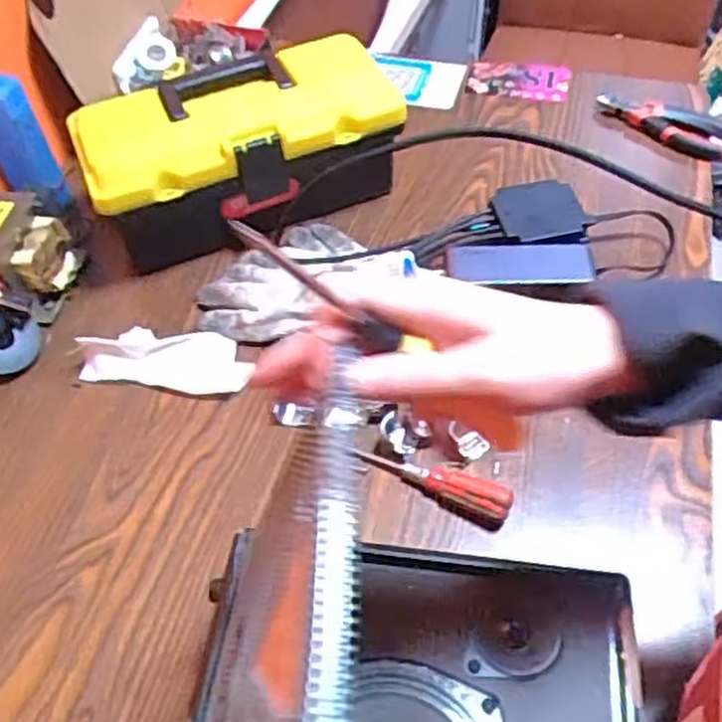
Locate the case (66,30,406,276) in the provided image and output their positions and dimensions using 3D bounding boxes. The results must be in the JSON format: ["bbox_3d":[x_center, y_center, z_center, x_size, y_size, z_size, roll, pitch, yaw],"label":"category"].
[{"bbox_3d":[-0.110,-0.201,0.729,0.296,0.123,0.126,-20,53,-12],"label":"case"}]

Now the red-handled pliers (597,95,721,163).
[{"bbox_3d":[0.340,-0.259,0.835,0.155,0.031,0.052,15,54,16],"label":"red-handled pliers"}]

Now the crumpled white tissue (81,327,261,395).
[{"bbox_3d":[-0.167,-0.005,0.648,0.144,0.028,0.058,5,52,8],"label":"crumpled white tissue"}]

